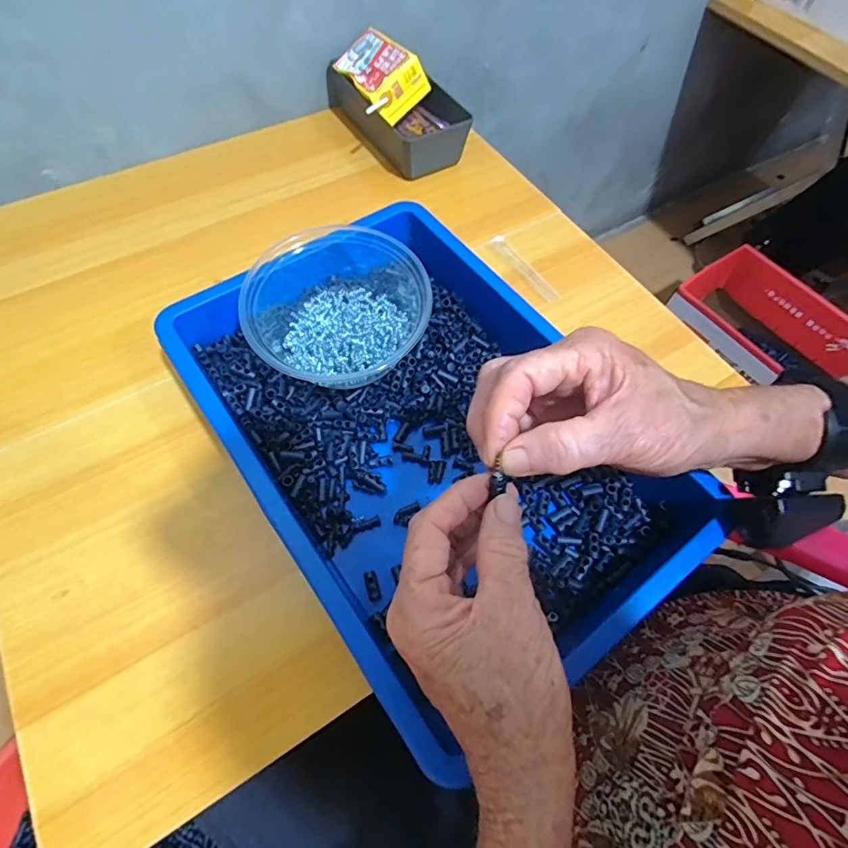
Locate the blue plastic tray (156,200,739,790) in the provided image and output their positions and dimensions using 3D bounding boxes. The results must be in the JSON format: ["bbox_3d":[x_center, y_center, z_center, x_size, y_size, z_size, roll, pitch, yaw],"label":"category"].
[{"bbox_3d":[-0.003,0.003,0.358,0.243,0.070,0.349,-33,69,-19],"label":"blue plastic tray"}]

